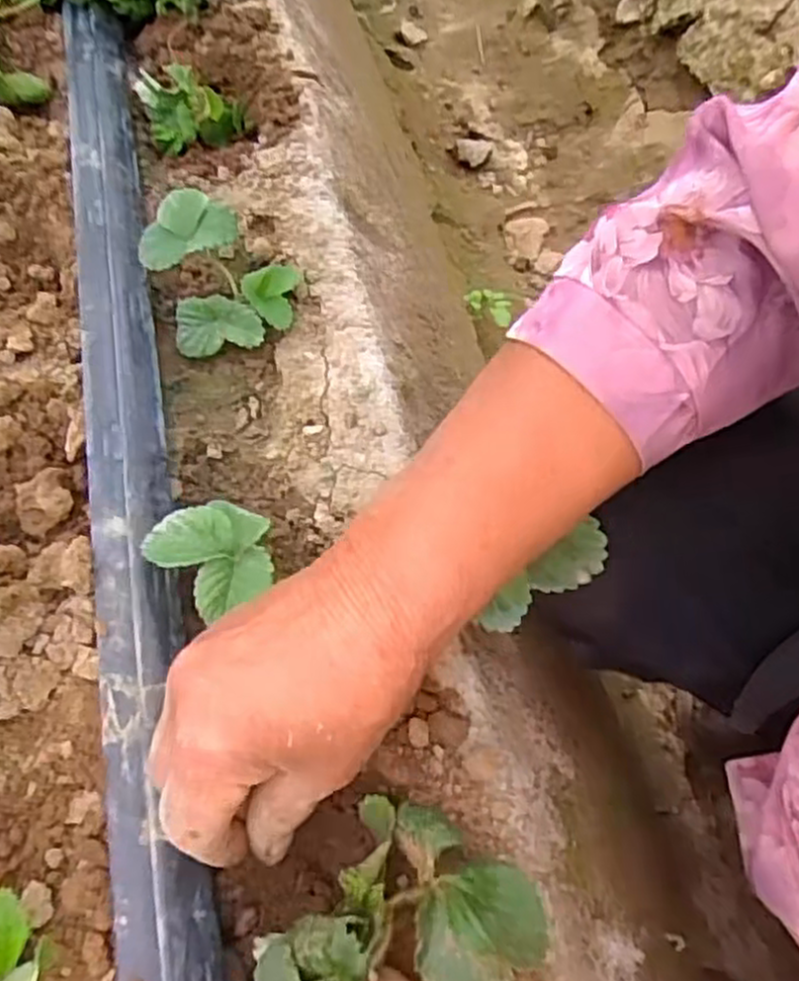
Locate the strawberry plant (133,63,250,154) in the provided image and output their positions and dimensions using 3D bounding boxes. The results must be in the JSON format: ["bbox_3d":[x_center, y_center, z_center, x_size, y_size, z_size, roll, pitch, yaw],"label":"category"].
[{"bbox_3d":[-0.132,-0.246,0.499,0.063,0.037,0.042,-13,61,-9],"label":"strawberry plant"}]

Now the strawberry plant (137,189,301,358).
[{"bbox_3d":[-0.095,-0.118,0.419,0.072,0.057,0.073,1,60,-1],"label":"strawberry plant"}]

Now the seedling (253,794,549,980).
[{"bbox_3d":[-0.002,0.157,0.261,0.076,0.042,0.093,32,67,17],"label":"seedling"}]

